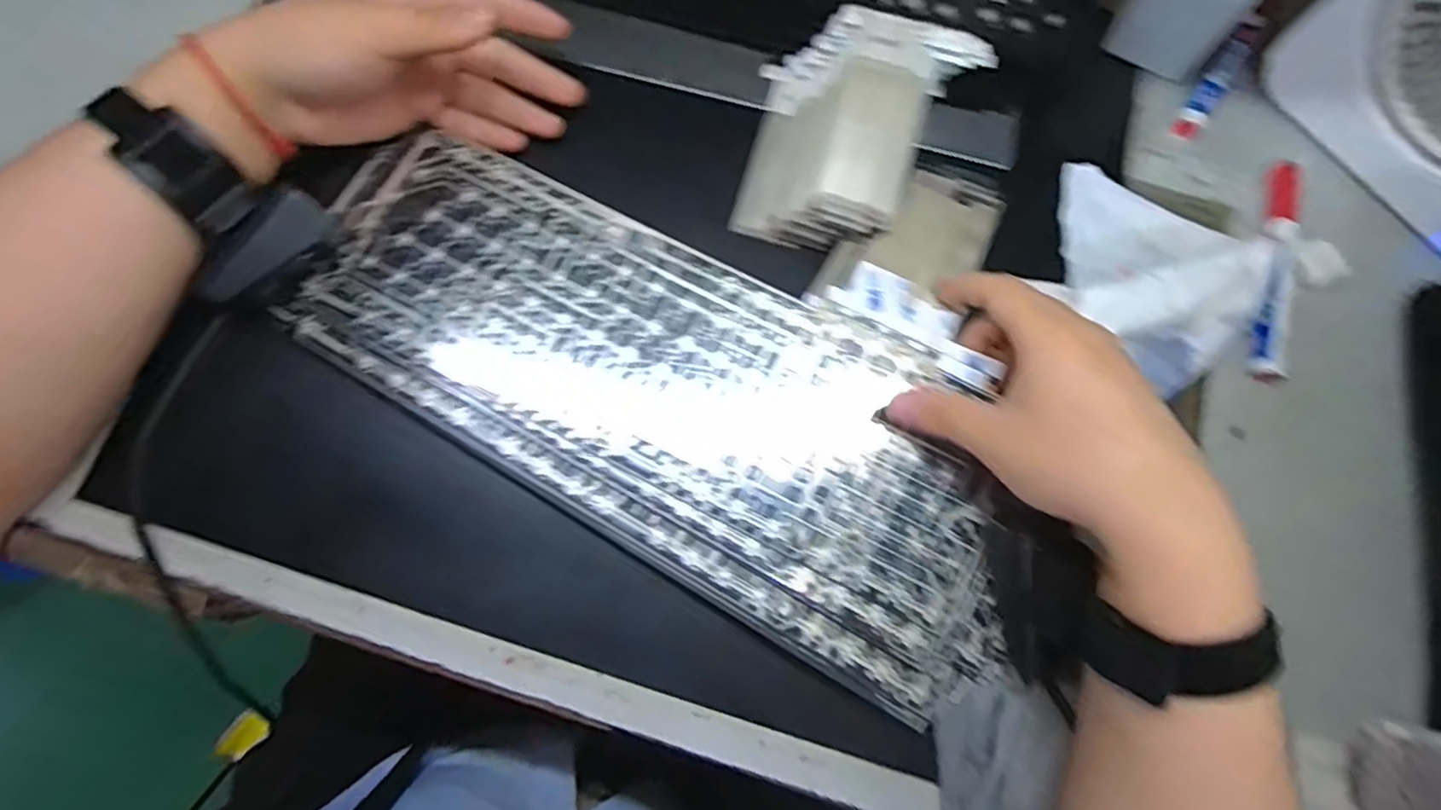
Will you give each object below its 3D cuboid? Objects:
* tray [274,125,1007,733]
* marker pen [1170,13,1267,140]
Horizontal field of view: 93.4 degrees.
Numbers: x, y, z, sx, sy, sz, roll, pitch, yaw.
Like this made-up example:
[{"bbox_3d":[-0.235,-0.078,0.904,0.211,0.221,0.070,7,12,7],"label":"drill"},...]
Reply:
[{"bbox_3d":[-0.026,-0.012,0.346,0.383,0.012,0.158,33,80,6],"label":"tray"},{"bbox_3d":[0.313,-0.208,0.420,0.016,0.013,0.109,37,76,7],"label":"marker pen"}]

